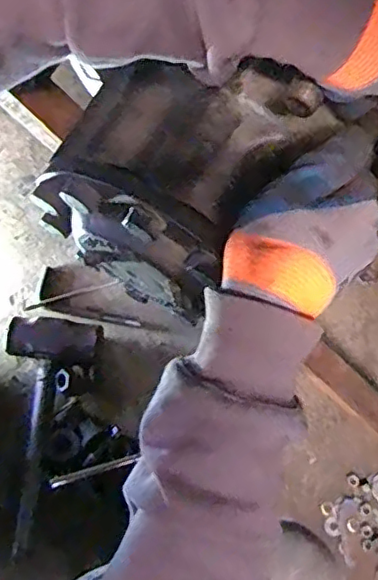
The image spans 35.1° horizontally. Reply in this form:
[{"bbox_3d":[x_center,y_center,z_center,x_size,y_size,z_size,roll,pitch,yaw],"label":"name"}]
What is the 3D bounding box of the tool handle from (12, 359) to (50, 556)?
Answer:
[{"bbox_3d":[-0.235,0.254,0.901,0.022,0.018,0.271,5,72,0],"label":"tool handle"}]

